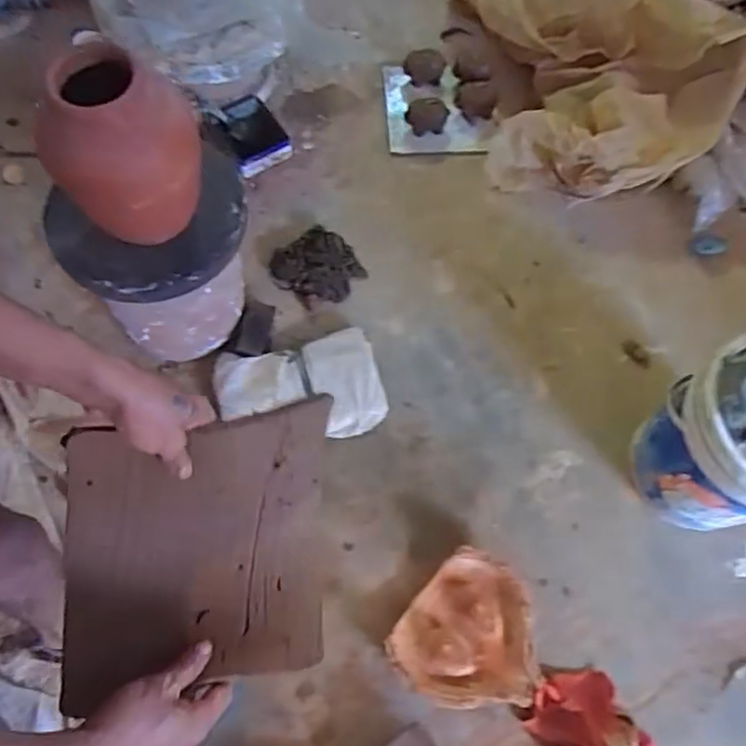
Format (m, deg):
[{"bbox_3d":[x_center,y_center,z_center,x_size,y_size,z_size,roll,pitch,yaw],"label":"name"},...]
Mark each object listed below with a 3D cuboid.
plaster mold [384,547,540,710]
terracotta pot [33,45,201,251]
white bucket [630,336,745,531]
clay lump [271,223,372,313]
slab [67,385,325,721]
[{"bbox_3d":[0.162,0.476,1.238,0.260,0.066,0.261,-4,66,-3],"label":"plaster mold"},{"bbox_3d":[-0.372,-0.330,0.997,0.181,0.248,0.185,1,68,-3],"label":"terracotta pot"},{"bbox_3d":[0.657,0.134,1.212,0.259,0.394,0.288,5,68,-2],"label":"white bucket"},{"bbox_3d":[-0.133,-0.244,1.542,0.192,0.075,0.167,36,70,14],"label":"clay lump"},{"bbox_3d":[-0.160,0.164,0.641,0.249,0.080,0.266,-1,103,-24],"label":"slab"}]

